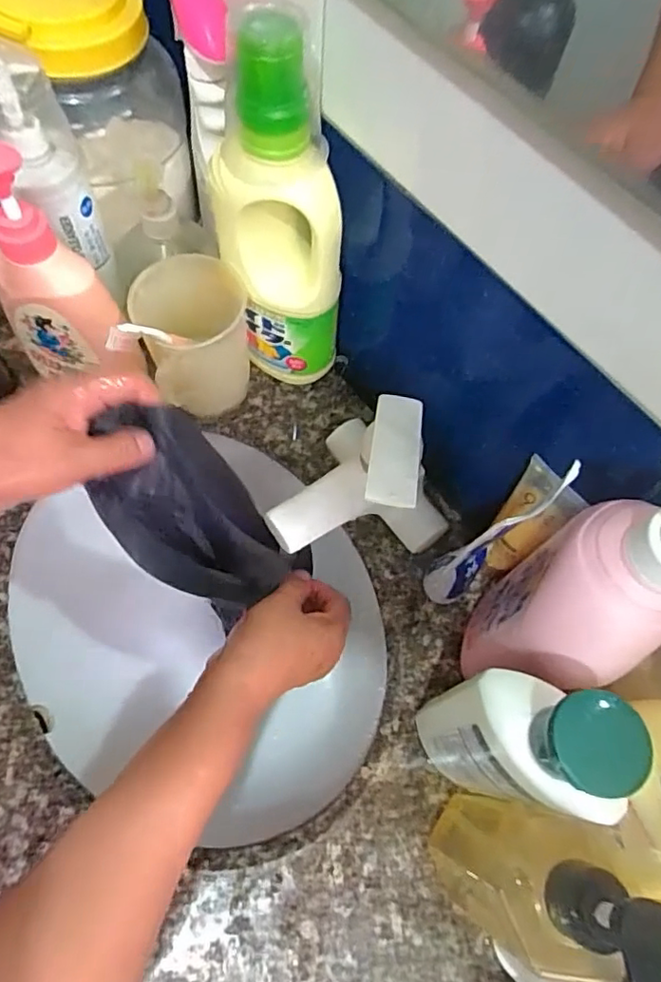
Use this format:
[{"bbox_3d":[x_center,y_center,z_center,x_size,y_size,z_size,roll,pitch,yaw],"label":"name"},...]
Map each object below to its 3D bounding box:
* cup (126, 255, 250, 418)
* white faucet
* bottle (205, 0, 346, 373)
[{"bbox_3d":[-0.112,-0.124,0.487,0.086,0.132,0.088,1,65,-3],"label":"cup"},{"bbox_3d":[0.034,-0.003,0.439,0.123,0.120,0.139,27,66,9],"label":"white faucet"},{"bbox_3d":[-0.041,-0.187,0.439,0.076,0.279,0.086,-24,68,-14],"label":"bottle"}]

